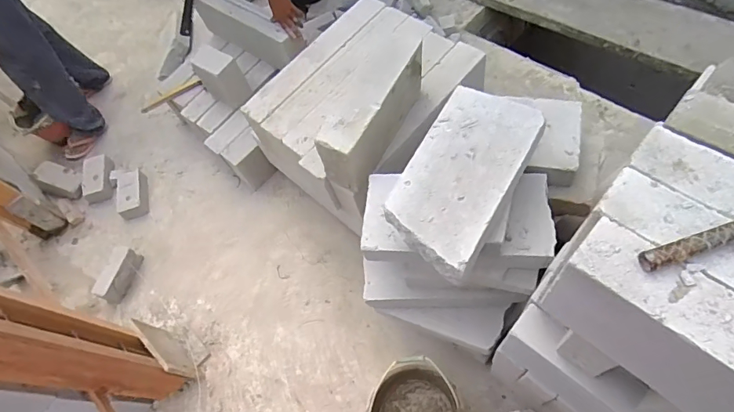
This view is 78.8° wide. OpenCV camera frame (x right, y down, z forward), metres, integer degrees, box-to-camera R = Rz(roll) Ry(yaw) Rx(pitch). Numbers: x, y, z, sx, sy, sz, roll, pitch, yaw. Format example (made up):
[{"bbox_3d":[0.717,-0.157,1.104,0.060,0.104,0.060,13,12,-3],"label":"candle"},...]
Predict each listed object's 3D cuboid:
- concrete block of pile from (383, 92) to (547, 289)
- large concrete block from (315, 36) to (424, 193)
[{"bbox_3d":[0.187,-0.065,0.872,0.198,0.057,0.365,27,71,22],"label":"concrete block of pile"},{"bbox_3d":[0.019,-0.238,1.155,0.113,0.193,0.379,23,70,21],"label":"large concrete block"}]

